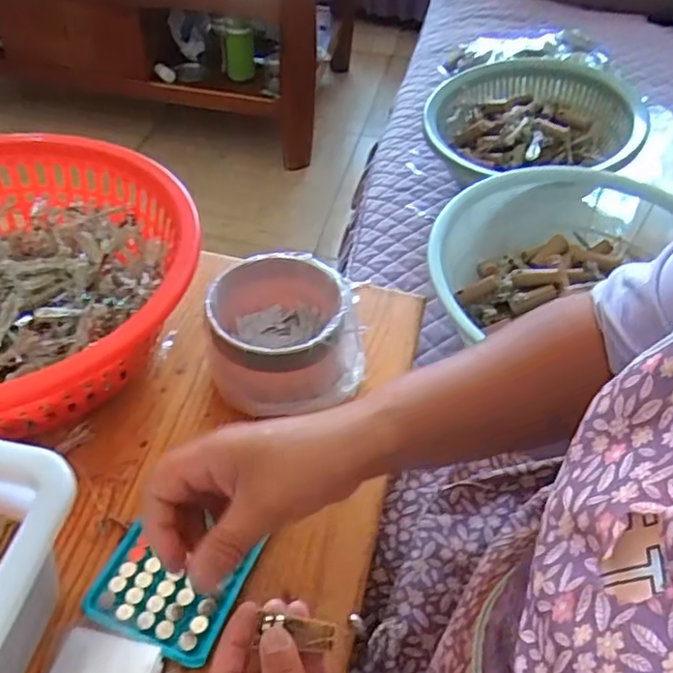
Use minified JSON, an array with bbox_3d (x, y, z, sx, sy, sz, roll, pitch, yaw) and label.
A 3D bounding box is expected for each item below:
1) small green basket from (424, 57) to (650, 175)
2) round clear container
[{"bbox_3d":[0.292,-0.311,0.889,0.267,0.071,0.293,2,47,-2],"label":"small green basket"},{"bbox_3d":[-0.048,-0.004,0.541,0.120,0.070,0.117,2,47,-2],"label":"round clear container"}]

